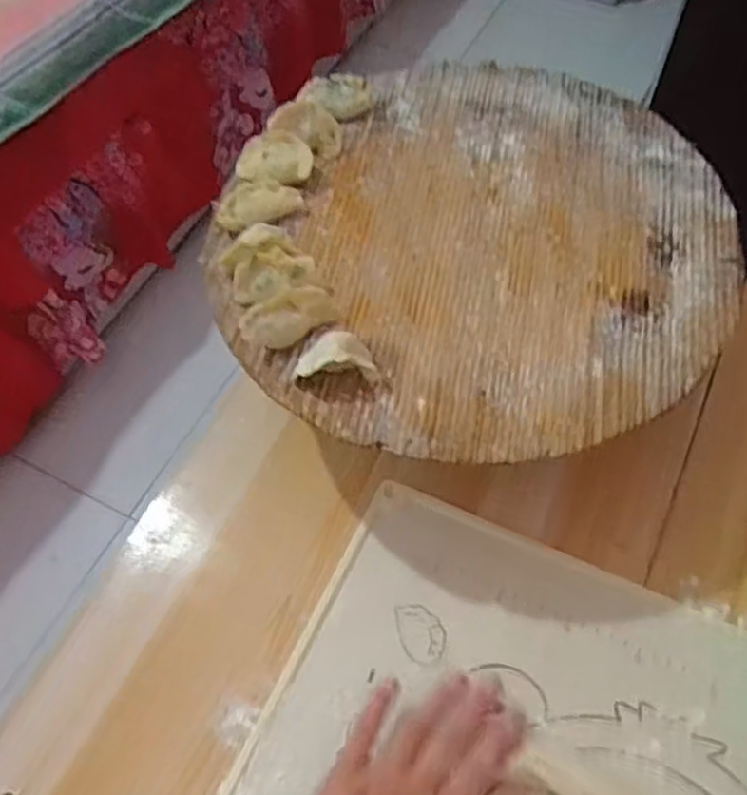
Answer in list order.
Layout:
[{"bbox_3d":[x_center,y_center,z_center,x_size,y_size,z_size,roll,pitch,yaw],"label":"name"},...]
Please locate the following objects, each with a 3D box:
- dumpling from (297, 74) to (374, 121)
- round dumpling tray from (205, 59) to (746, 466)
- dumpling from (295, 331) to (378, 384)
[{"bbox_3d":[-0.030,-0.238,0.568,0.057,0.022,0.033,7,59,8],"label":"dumpling"},{"bbox_3d":[0.069,-0.121,0.498,0.341,0.028,0.348,-1,58,2],"label":"round dumpling tray"},{"bbox_3d":[-0.024,-0.026,0.440,0.051,0.023,0.027,-3,58,1],"label":"dumpling"}]

